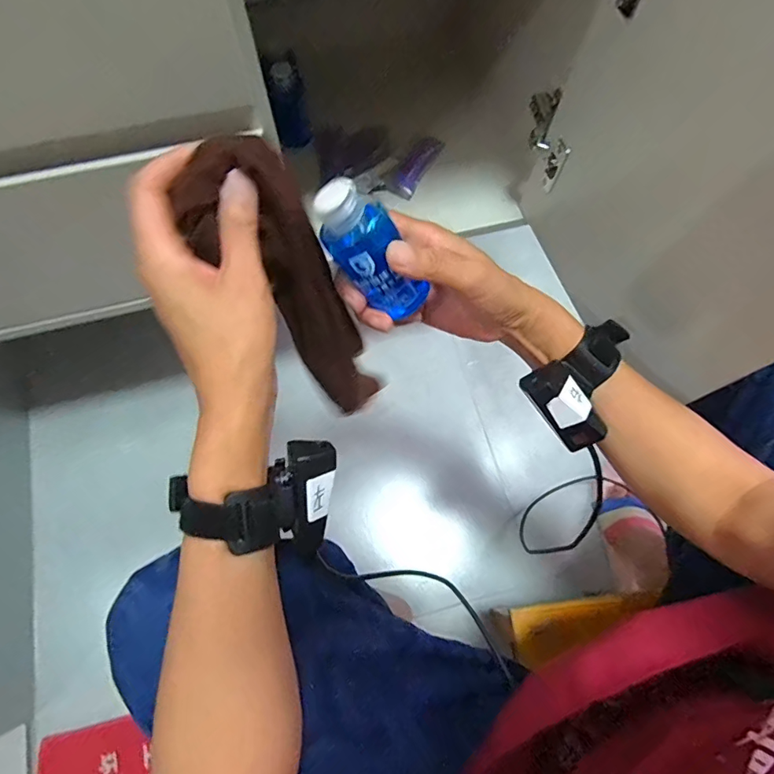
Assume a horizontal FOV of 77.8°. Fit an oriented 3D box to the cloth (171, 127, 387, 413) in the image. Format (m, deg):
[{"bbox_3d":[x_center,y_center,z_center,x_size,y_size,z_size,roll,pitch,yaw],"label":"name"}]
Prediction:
[{"bbox_3d":[-0.063,-0.061,0.336,0.067,0.219,0.033,-40,49,-12],"label":"cloth"}]

